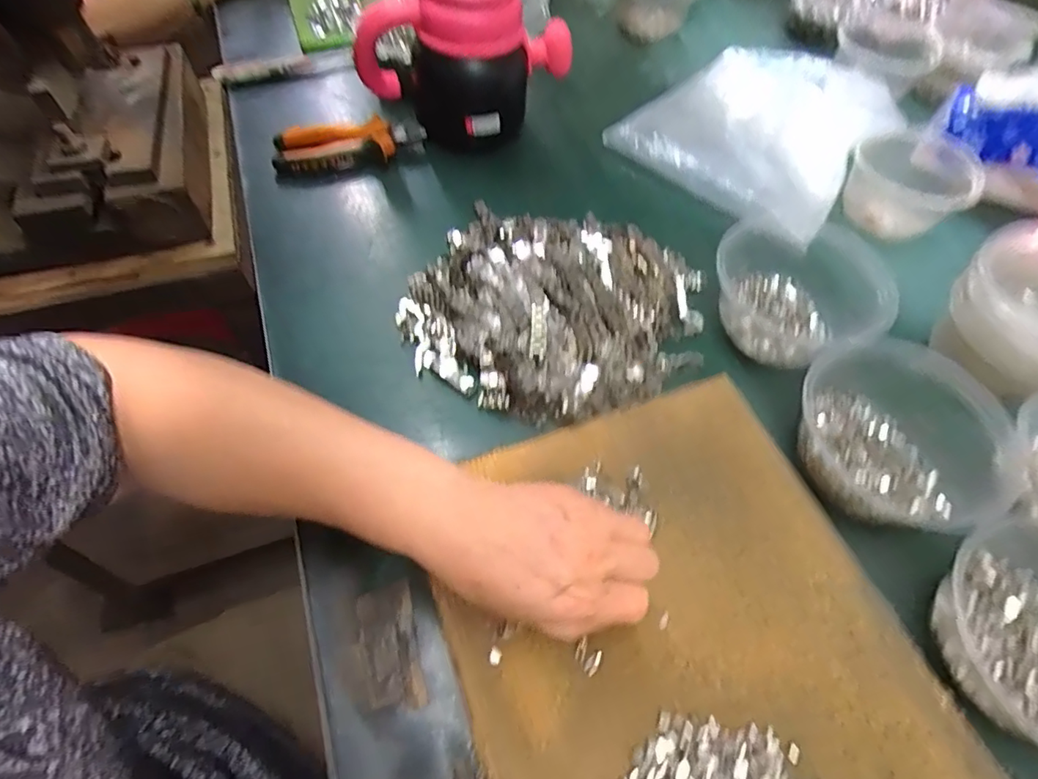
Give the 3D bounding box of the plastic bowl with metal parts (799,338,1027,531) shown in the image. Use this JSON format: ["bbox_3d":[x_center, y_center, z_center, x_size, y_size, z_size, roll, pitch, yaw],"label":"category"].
[{"bbox_3d":[0.269,0.031,0.390,0.134,0.053,0.131,1,59,-1],"label":"plastic bowl with metal parts"}]

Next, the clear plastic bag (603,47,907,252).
[{"bbox_3d":[0.272,-0.293,0.615,0.234,0.047,0.272,38,65,20],"label":"clear plastic bag"}]

